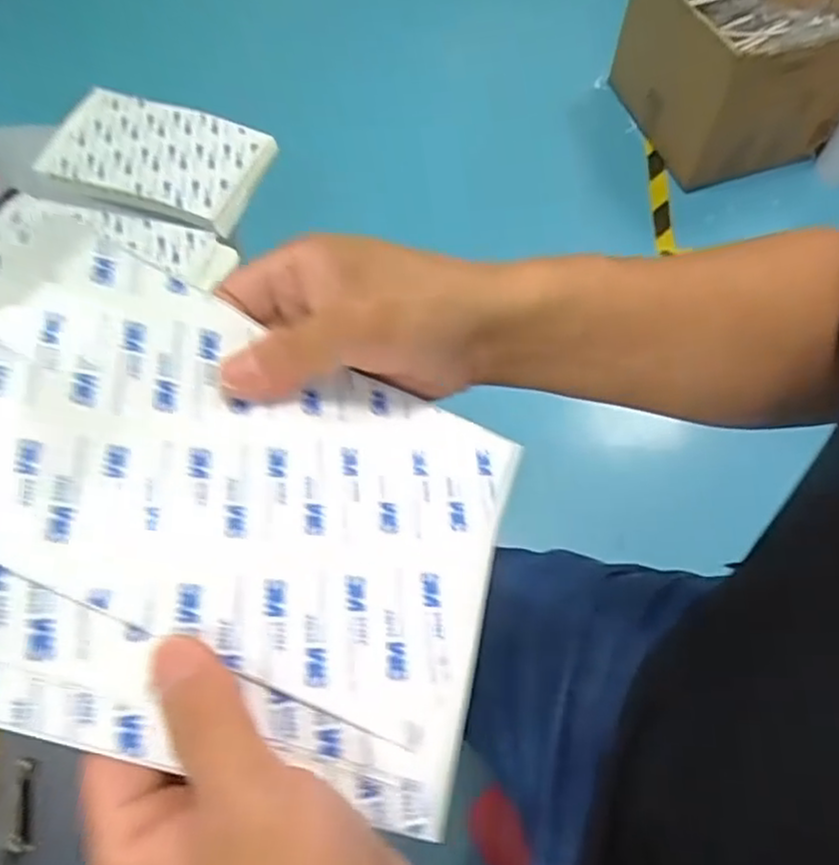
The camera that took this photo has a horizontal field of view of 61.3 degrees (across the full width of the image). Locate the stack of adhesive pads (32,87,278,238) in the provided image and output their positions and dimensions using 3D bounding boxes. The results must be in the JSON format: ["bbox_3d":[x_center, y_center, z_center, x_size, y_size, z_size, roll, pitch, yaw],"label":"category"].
[{"bbox_3d":[-0.267,-0.274,0.715,0.212,0.032,0.129,16,65,10],"label":"stack of adhesive pads"}]

